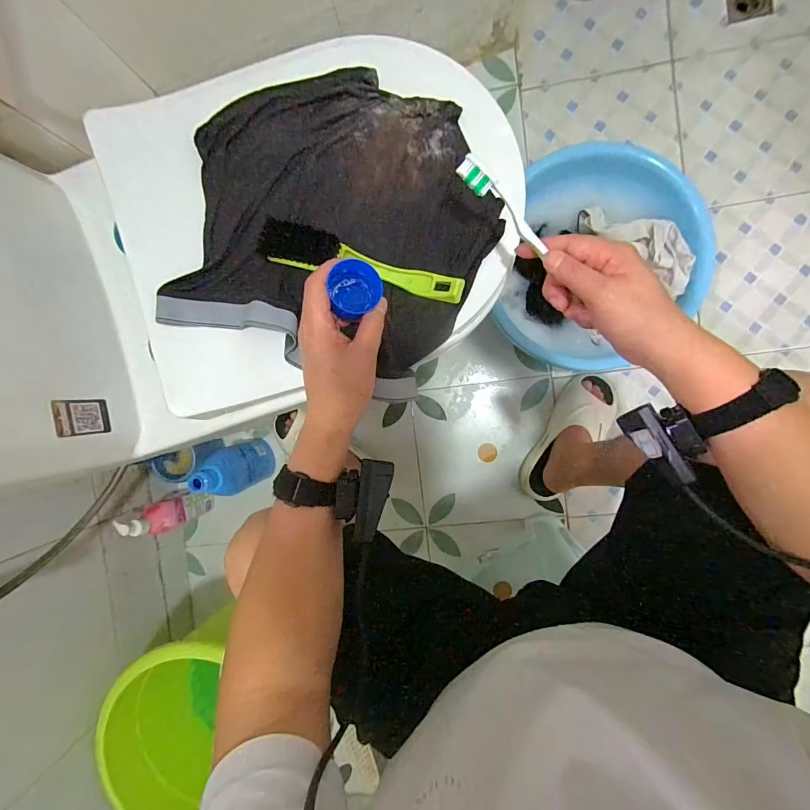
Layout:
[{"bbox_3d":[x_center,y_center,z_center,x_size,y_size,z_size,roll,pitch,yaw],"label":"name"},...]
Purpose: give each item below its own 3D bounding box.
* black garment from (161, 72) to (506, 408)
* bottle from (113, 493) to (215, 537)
[{"bbox_3d":[-0.070,-0.182,0.391,0.296,0.046,0.288,24,96,6],"label":"black garment"},{"bbox_3d":[-0.473,0.219,0.776,0.050,0.195,0.060,-21,91,7],"label":"bottle"}]

